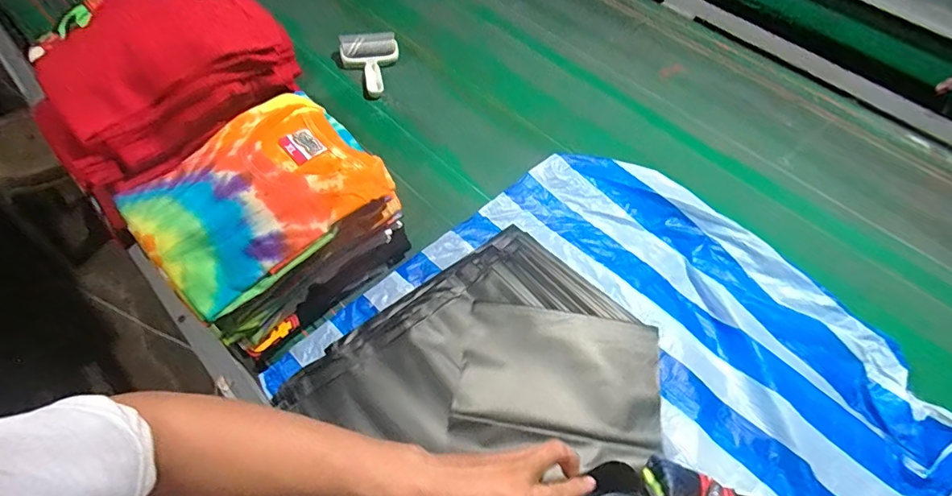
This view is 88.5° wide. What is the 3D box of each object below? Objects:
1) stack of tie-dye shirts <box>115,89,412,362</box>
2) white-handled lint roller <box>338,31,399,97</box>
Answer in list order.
[{"bbox_3d":[-0.268,-0.034,0.664,0.283,0.211,0.211,-35,62,-26],"label":"stack of tie-dye shirts"},{"bbox_3d":[-0.211,-0.371,0.994,0.119,0.061,0.150,-10,54,-11],"label":"white-handled lint roller"}]

